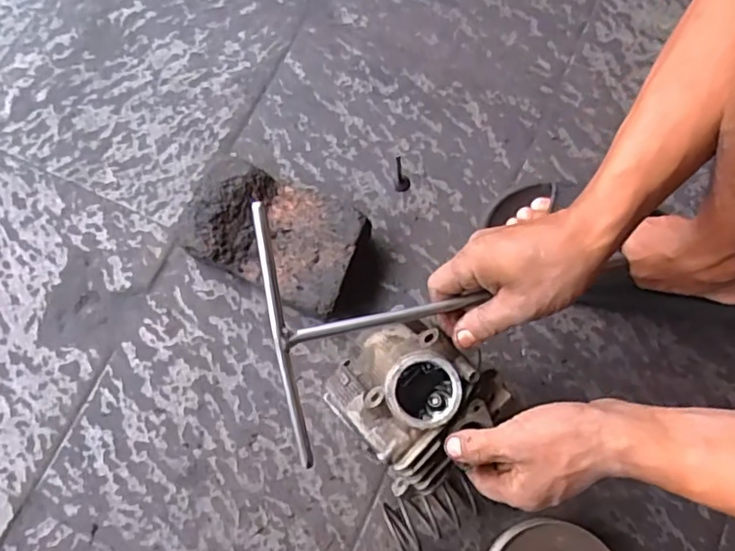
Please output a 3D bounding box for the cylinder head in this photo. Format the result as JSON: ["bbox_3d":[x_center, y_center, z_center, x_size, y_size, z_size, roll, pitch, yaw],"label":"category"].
[{"bbox_3d":[0.043,0.096,0.479,0.128,0.065,0.120,41,80,12],"label":"cylinder head"}]

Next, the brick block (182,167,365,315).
[{"bbox_3d":[-0.089,-0.037,0.601,0.169,0.057,0.110,27,77,9],"label":"brick block"}]

